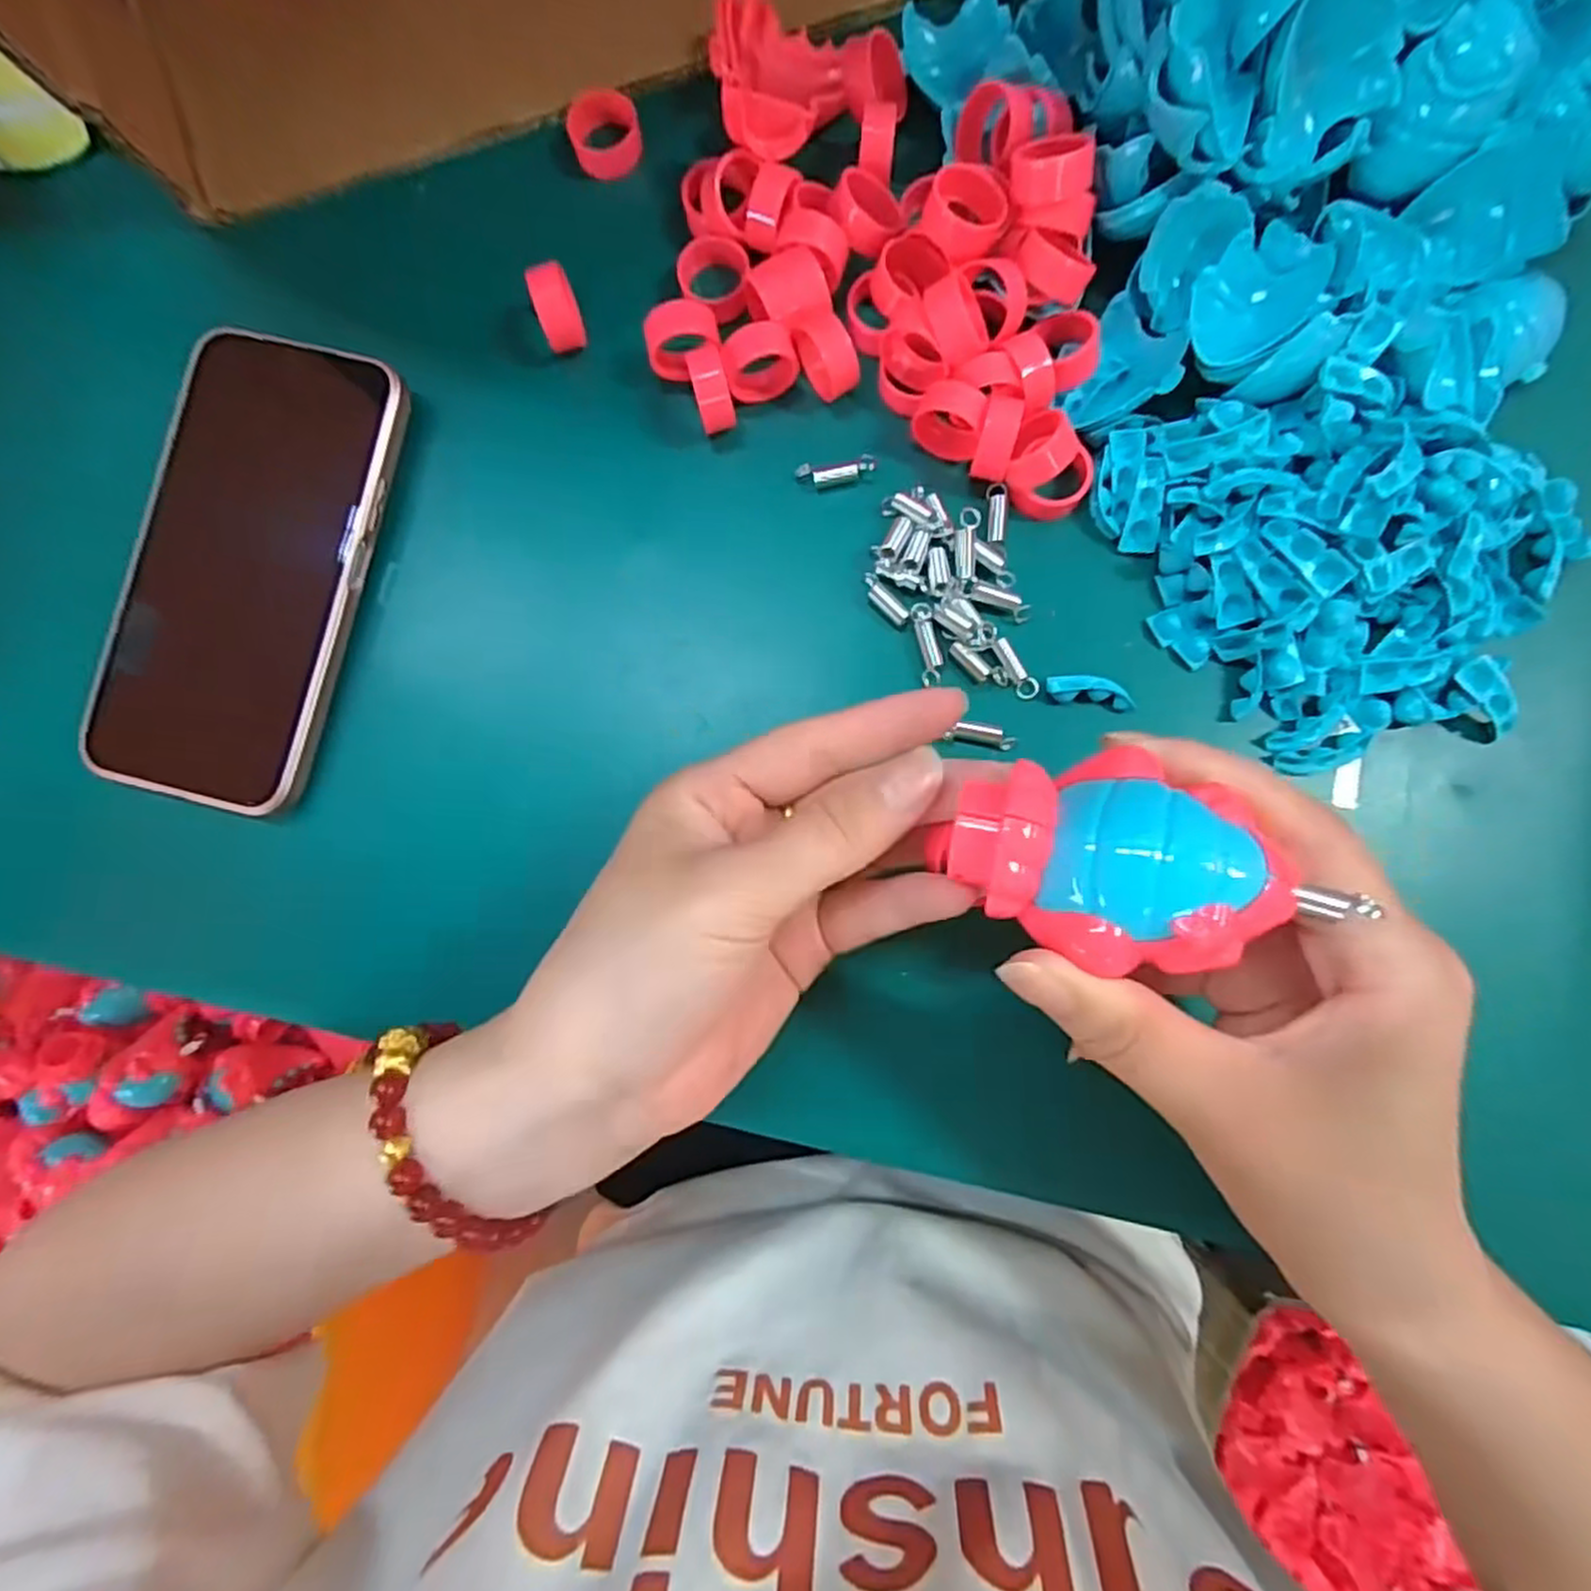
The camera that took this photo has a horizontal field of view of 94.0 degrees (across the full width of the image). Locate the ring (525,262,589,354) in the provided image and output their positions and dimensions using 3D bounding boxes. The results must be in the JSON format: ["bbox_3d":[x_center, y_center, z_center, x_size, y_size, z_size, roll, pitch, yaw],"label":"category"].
[{"bbox_3d":[-0.082,-0.169,0.257,0.014,0.025,0.021,-21,84,1],"label":"ring"}]

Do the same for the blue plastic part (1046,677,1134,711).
[{"bbox_3d":[0.100,-0.035,0.250,0.029,0.004,0.009,7,85,3],"label":"blue plastic part"}]

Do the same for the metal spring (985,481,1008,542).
[{"bbox_3d":[0.069,-0.098,0.256,0.006,0.005,0.021,4,85,3],"label":"metal spring"}]

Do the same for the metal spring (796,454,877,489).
[{"bbox_3d":[0.015,-0.113,0.261,0.027,0.009,0.007,-13,84,1],"label":"metal spring"}]

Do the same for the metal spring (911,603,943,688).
[{"bbox_3d":[0.045,-0.051,0.252,0.007,0.004,0.028,-10,84,2],"label":"metal spring"}]

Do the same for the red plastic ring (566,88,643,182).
[{"bbox_3d":[-0.069,-0.241,0.271,0.025,0.012,0.024,0,84,3],"label":"red plastic ring"}]

